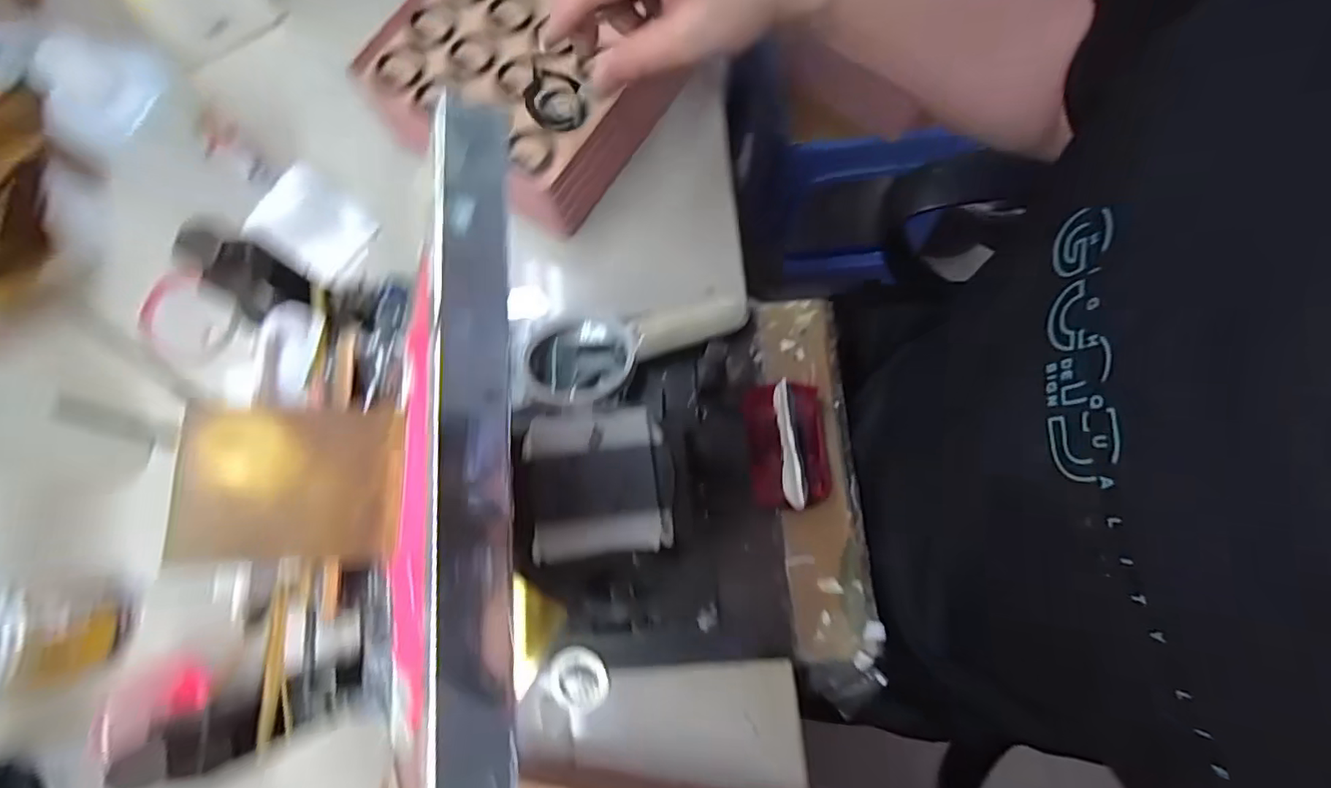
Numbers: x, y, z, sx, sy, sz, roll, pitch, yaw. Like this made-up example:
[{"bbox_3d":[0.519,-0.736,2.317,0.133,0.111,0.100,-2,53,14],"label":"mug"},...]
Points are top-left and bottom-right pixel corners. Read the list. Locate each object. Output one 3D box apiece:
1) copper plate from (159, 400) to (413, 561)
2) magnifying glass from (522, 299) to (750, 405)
[{"bbox_3d":[-0.161,0.037,0.252,0.082,0.005,0.066,6,67,-29],"label":"copper plate"},{"bbox_3d":[-0.019,-0.033,0.410,0.160,0.021,0.078,-11,50,1],"label":"magnifying glass"}]

